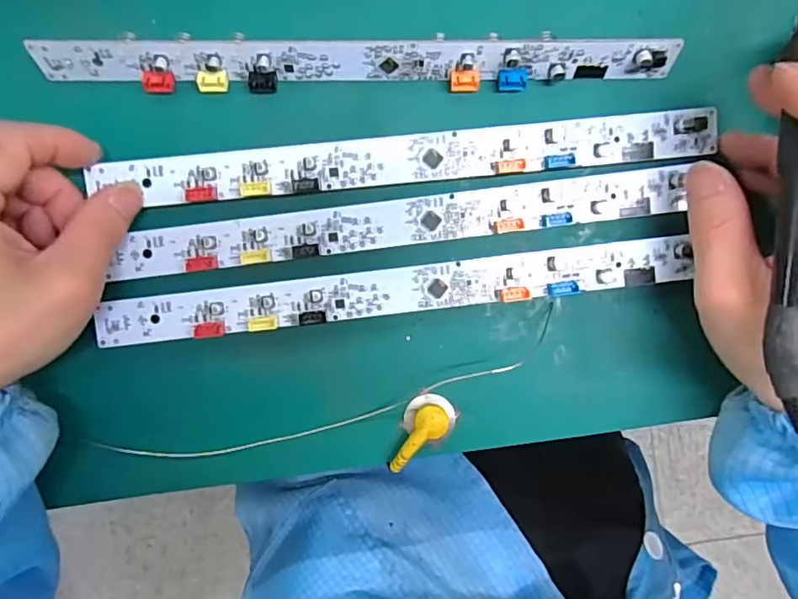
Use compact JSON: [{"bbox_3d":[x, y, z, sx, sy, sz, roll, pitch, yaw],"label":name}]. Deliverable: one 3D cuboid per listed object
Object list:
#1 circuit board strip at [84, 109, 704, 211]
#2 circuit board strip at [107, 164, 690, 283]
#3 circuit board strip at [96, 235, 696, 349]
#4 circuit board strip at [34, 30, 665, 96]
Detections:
[{"bbox_3d":[0.006,-0.064,0.257,0.276,0.006,0.023,-5,93,0],"label":"circuit board strip"},{"bbox_3d":[0.001,-0.036,0.258,0.259,0.008,0.025,-7,93,-1],"label":"circuit board strip"},{"bbox_3d":[-0.001,-0.004,0.259,0.272,0.008,0.022,-7,93,-2],"label":"circuit board strip"},{"bbox_3d":[-0.018,-0.107,0.251,0.283,0.009,0.020,0,93,-2],"label":"circuit board strip"}]

